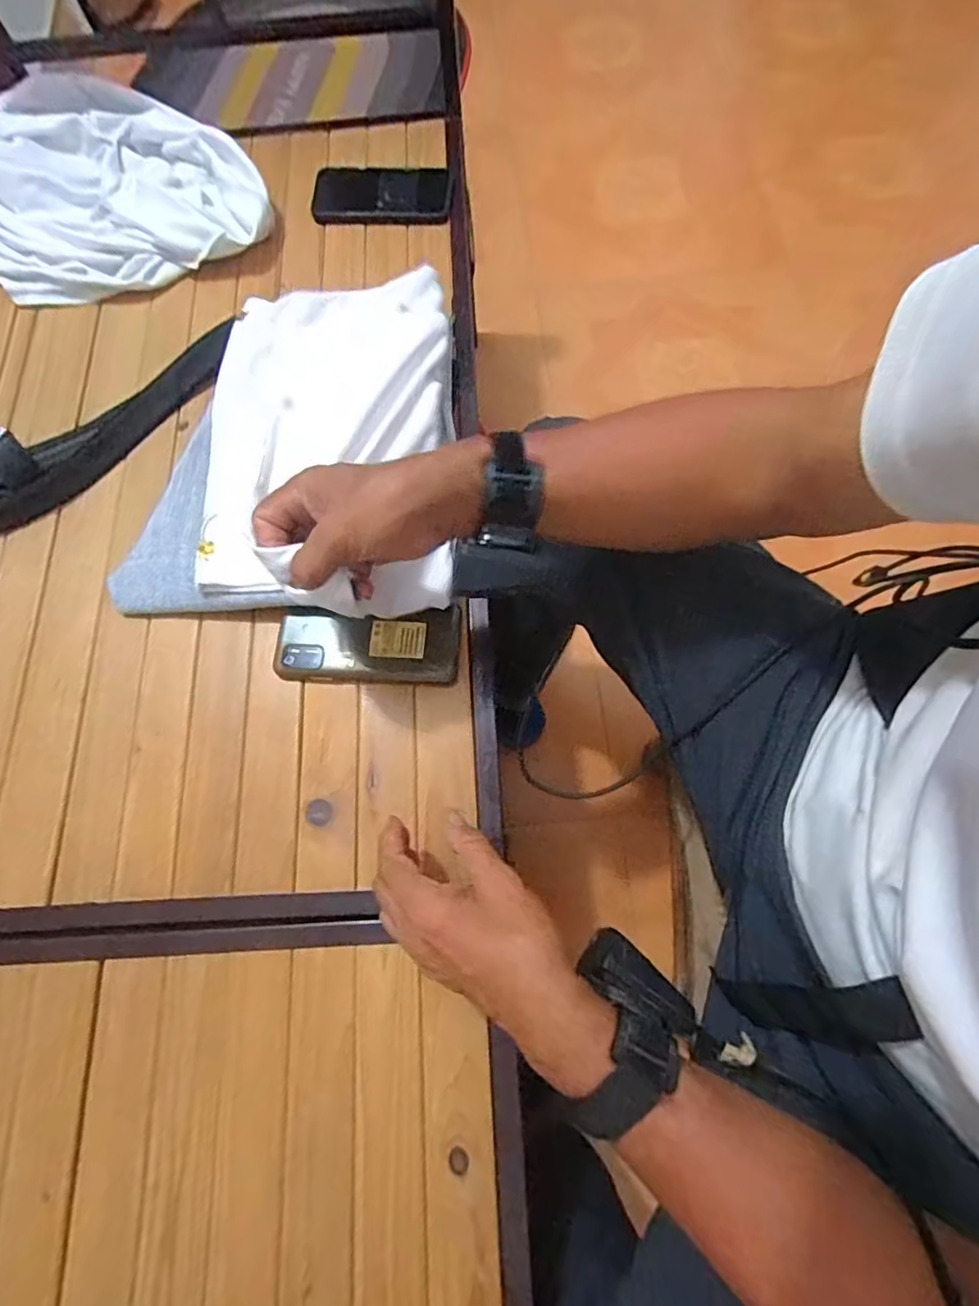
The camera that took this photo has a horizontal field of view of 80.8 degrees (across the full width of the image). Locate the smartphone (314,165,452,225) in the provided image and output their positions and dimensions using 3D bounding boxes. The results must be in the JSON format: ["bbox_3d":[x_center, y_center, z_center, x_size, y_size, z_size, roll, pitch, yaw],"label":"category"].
[{"bbox_3d":[-0.126,-0.545,0.681,0.165,0.015,0.083,4,79,8],"label":"smartphone"}]

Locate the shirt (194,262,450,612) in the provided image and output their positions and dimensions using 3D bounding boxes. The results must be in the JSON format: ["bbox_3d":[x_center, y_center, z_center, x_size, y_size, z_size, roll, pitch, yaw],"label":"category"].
[{"bbox_3d":[-0.151,-0.199,0.528,0.226,0.041,0.337,-2,72,2],"label":"shirt"}]

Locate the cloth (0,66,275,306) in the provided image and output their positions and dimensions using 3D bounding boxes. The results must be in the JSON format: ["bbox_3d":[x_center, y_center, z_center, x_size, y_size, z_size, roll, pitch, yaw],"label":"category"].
[{"bbox_3d":[-0.453,-0.549,0.676,0.340,0.070,0.302,-20,72,-4],"label":"cloth"}]

